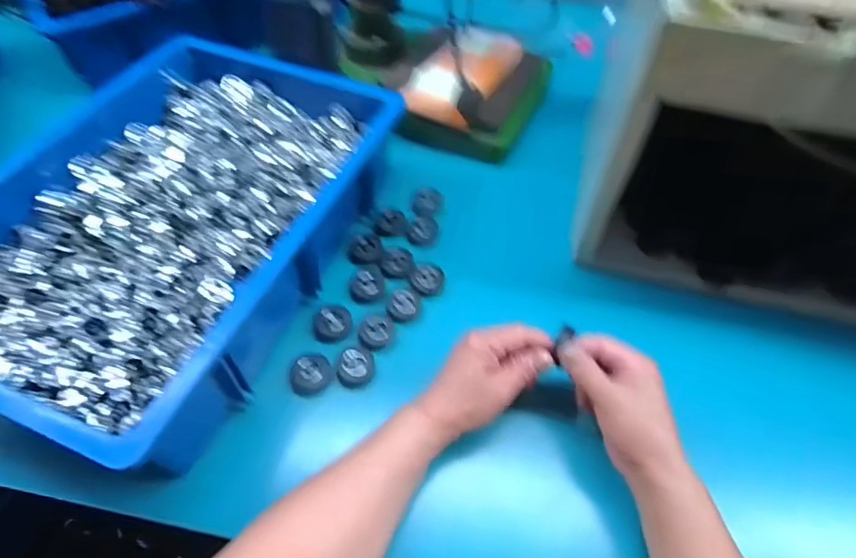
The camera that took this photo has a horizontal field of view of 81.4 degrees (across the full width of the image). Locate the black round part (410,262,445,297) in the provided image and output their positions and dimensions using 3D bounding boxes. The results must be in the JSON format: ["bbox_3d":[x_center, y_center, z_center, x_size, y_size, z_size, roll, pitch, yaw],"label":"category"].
[{"bbox_3d":[-0.001,0.000,0.526,0.035,0.009,0.034,1,56,-1],"label":"black round part"}]

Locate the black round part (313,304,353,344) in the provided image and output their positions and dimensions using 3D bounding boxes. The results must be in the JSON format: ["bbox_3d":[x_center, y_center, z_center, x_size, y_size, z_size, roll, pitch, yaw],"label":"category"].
[{"bbox_3d":[-0.094,0.043,0.486,0.038,0.010,0.036,1,56,-1],"label":"black round part"}]

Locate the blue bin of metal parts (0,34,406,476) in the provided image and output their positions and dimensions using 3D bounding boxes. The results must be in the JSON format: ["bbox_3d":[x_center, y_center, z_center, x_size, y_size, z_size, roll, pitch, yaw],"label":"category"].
[{"bbox_3d":[-0.245,-0.076,0.495,0.316,0.098,0.447,19,57,11],"label":"blue bin of metal parts"}]

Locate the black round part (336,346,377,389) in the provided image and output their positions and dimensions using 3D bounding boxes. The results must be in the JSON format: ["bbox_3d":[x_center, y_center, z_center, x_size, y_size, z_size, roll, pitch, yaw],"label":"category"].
[{"bbox_3d":[-0.066,0.080,0.459,0.032,0.014,0.039,13,56,7],"label":"black round part"}]

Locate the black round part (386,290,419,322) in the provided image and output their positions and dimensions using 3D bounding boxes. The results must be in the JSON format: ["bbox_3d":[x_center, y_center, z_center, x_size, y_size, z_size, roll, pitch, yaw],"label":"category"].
[{"bbox_3d":[-0.025,0.027,0.505,0.031,0.007,0.036,2,56,0],"label":"black round part"}]

